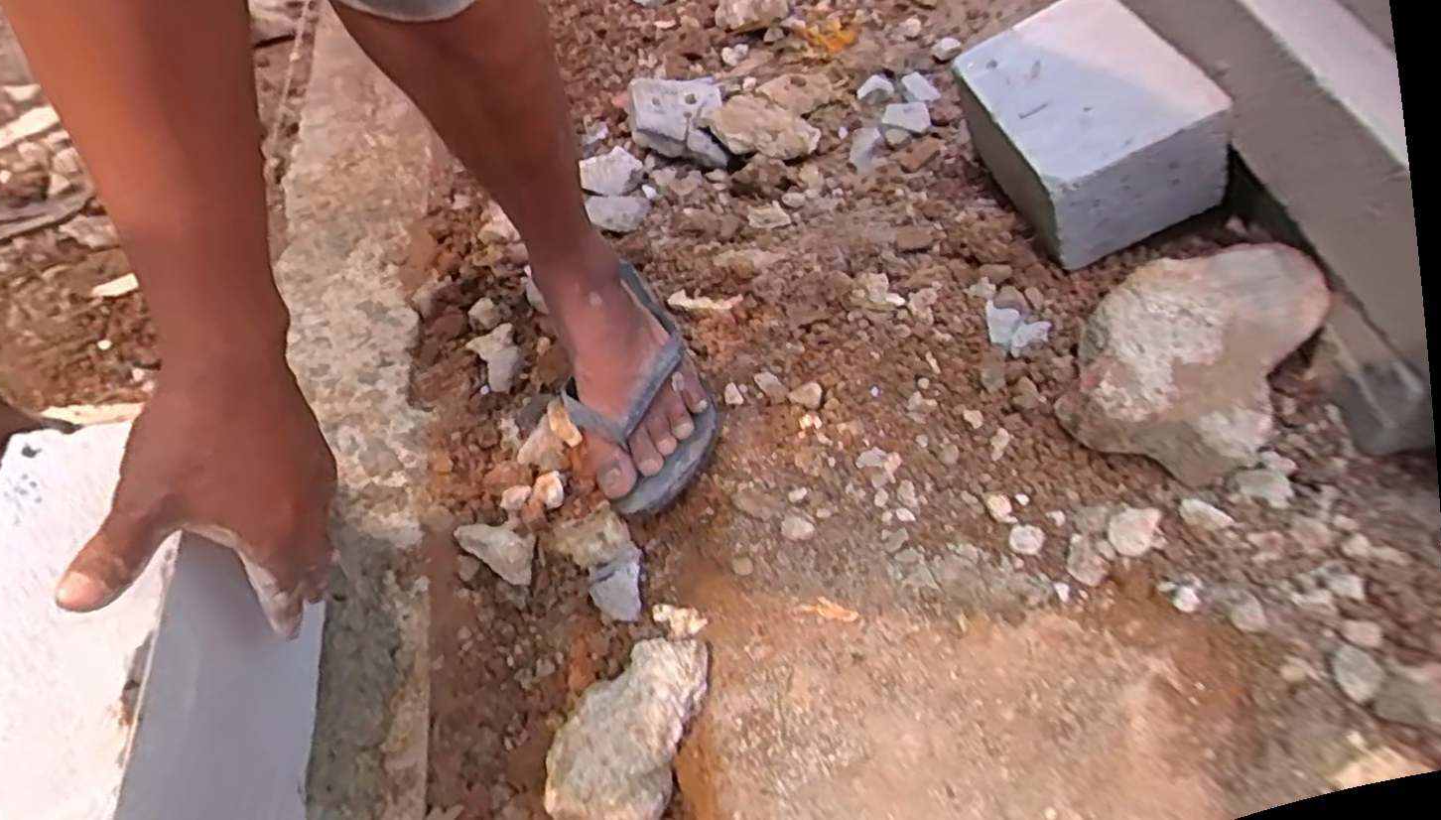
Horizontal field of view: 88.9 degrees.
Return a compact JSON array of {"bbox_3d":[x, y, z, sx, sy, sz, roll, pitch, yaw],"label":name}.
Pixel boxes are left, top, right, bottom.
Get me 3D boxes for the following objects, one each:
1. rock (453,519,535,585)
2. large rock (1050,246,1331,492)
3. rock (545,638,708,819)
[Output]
[{"bbox_3d":[-0.174,0.106,0.580,0.069,0.028,0.036,29,57,16],"label":"rock"},{"bbox_3d":[0.313,-0.031,0.501,0.124,0.111,0.174,36,60,20],"label":"large rock"},{"bbox_3d":[-0.061,0.204,0.470,0.087,0.082,0.111,12,54,4],"label":"rock"}]

